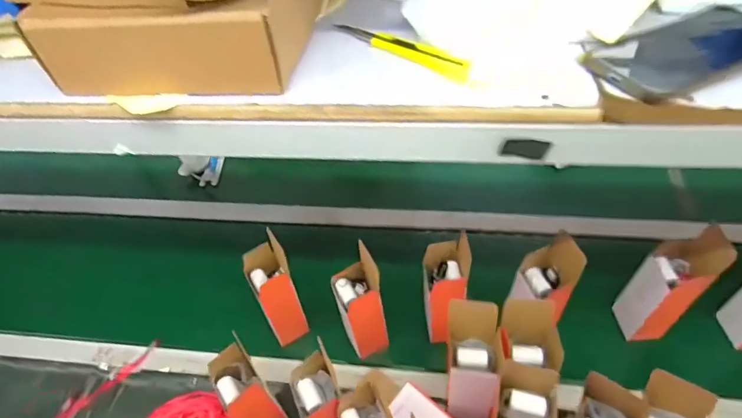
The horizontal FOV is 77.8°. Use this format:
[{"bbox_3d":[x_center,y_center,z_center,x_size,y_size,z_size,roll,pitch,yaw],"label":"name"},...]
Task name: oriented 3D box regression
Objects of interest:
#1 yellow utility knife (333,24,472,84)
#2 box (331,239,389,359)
[{"bbox_3d":[0.027,-0.146,0.415,0.144,0.011,0.020,31,59,26],"label":"yellow utility knife"},{"bbox_3d":[-0.016,0.157,0.743,0.071,0.178,0.087,-14,51,-7],"label":"box"}]

